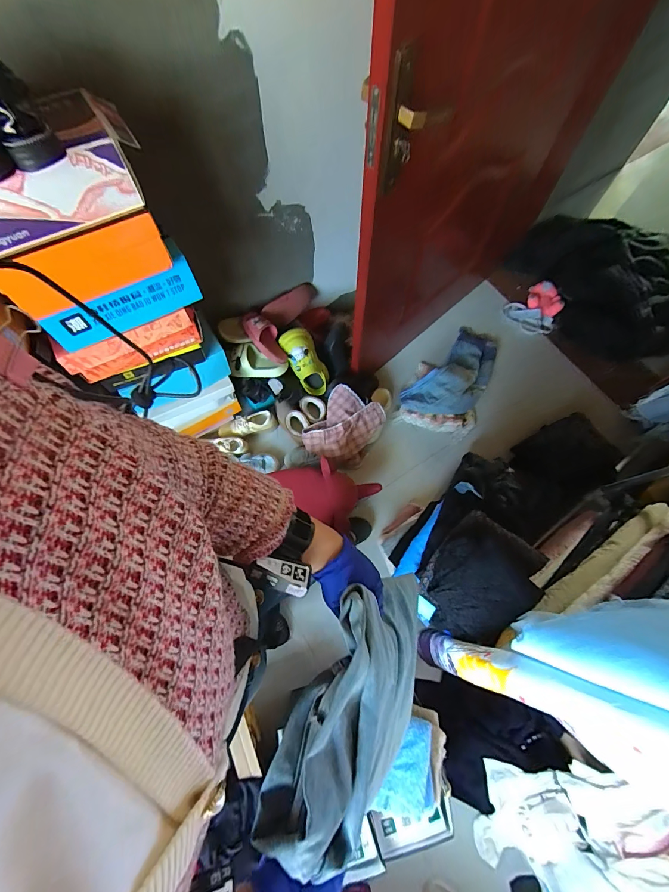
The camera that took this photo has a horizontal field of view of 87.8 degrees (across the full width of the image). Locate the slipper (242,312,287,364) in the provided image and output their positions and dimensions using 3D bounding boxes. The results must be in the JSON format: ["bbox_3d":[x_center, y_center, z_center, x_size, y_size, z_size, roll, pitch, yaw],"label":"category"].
[{"bbox_3d":[-0.247,-0.392,1.267,0.100,0.061,0.205,-44,115,-14],"label":"slipper"}]

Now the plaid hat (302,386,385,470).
[{"bbox_3d":[0.044,-0.066,1.355,0.223,0.184,0.289,29,73,11],"label":"plaid hat"}]

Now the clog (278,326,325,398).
[{"bbox_3d":[-0.108,-0.310,1.328,0.104,0.275,0.078,-38,45,-12],"label":"clog"}]

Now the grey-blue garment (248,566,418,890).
[{"bbox_3d":[0.043,0.313,0.432,0.154,0.182,0.292,26,72,10],"label":"grey-blue garment"}]

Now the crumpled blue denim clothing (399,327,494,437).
[{"bbox_3d":[0.522,-0.310,1.494,0.308,0.125,0.555,28,73,10],"label":"crumpled blue denim clothing"}]

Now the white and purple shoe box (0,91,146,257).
[{"bbox_3d":[-0.503,-0.473,0.585,0.320,0.117,0.213,-29,72,-9],"label":"white and purple shoe box"}]

